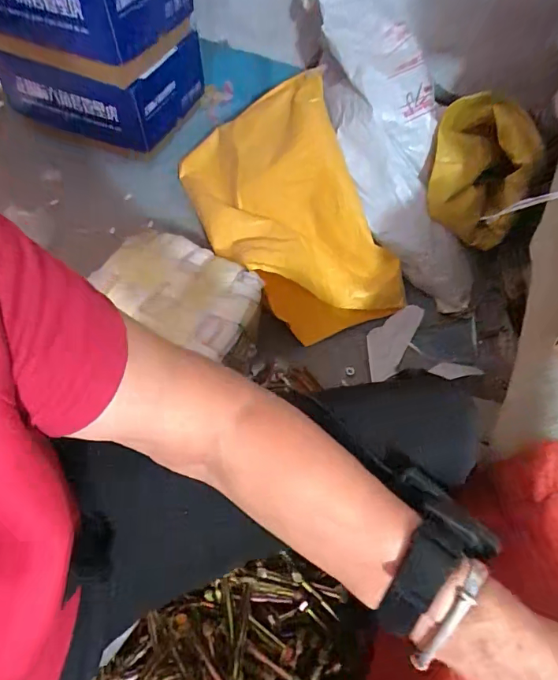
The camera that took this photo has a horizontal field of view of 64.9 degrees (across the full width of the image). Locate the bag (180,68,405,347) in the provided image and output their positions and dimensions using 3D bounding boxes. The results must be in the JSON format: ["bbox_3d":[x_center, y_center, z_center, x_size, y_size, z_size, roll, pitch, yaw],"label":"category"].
[{"bbox_3d":[0.000,-0.306,0.982,0.357,0.248,0.667,-15,64,-7],"label":"bag"}]

